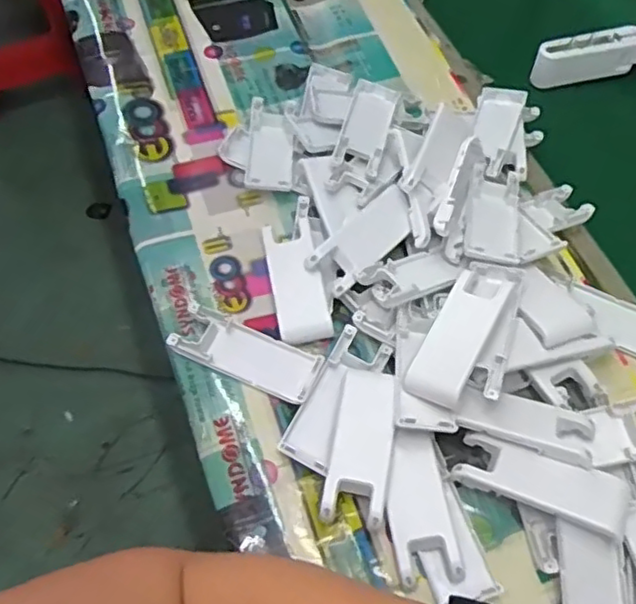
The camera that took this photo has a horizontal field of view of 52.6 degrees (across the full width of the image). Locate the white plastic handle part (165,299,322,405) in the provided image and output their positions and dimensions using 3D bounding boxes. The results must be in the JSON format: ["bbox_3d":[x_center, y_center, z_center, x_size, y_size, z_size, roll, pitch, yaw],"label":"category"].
[{"bbox_3d":[-0.051,0.036,0.461,0.105,0.009,0.040,22,61,9],"label":"white plastic handle part"}]

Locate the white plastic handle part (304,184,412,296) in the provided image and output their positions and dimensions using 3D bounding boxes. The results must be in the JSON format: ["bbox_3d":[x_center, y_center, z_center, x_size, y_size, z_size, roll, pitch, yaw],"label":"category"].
[{"bbox_3d":[0.037,-0.050,0.491,0.036,0.010,0.097,42,66,19],"label":"white plastic handle part"}]

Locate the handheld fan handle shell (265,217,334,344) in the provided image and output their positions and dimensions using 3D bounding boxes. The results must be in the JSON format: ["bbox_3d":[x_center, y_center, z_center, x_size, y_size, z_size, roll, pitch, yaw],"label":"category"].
[{"bbox_3d":[-0.016,-0.017,0.489,0.040,0.016,0.096,-9,61,-8],"label":"handheld fan handle shell"}]

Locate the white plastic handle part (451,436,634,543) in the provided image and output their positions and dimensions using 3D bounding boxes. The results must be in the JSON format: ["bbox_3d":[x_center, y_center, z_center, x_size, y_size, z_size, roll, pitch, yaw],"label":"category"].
[{"bbox_3d":[0.142,0.114,0.405,0.102,0.020,0.038,22,61,10],"label":"white plastic handle part"}]

